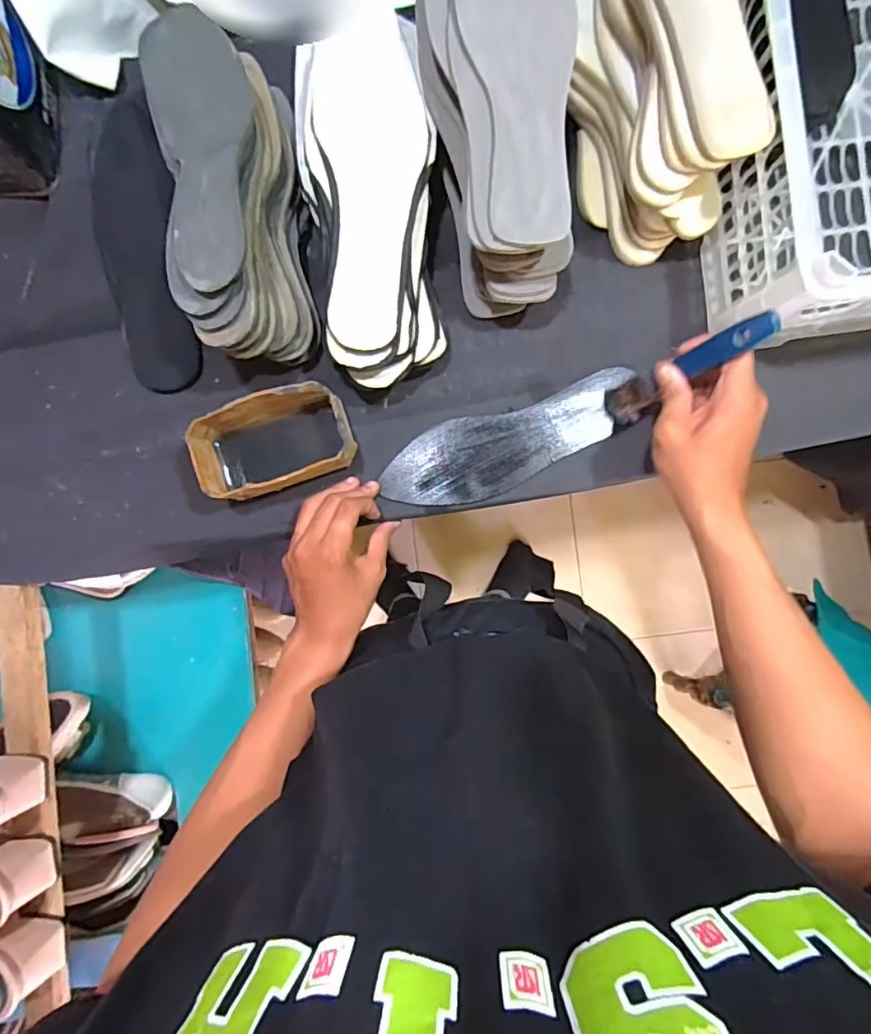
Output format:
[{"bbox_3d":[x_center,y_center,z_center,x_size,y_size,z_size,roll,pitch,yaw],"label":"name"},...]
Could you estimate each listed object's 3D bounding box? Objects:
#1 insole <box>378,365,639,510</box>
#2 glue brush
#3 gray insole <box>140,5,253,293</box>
[{"bbox_3d":[0.068,-0.068,0.525,0.237,0.019,0.077,-21,90,0],"label":"insole"},{"bbox_3d":[0.201,-0.117,0.451,0.026,0.169,0.036,-29,90,-26],"label":"glue brush"},{"bbox_3d":[-0.177,-0.278,0.419,0.083,0.022,0.237,-14,76,16],"label":"gray insole"}]

